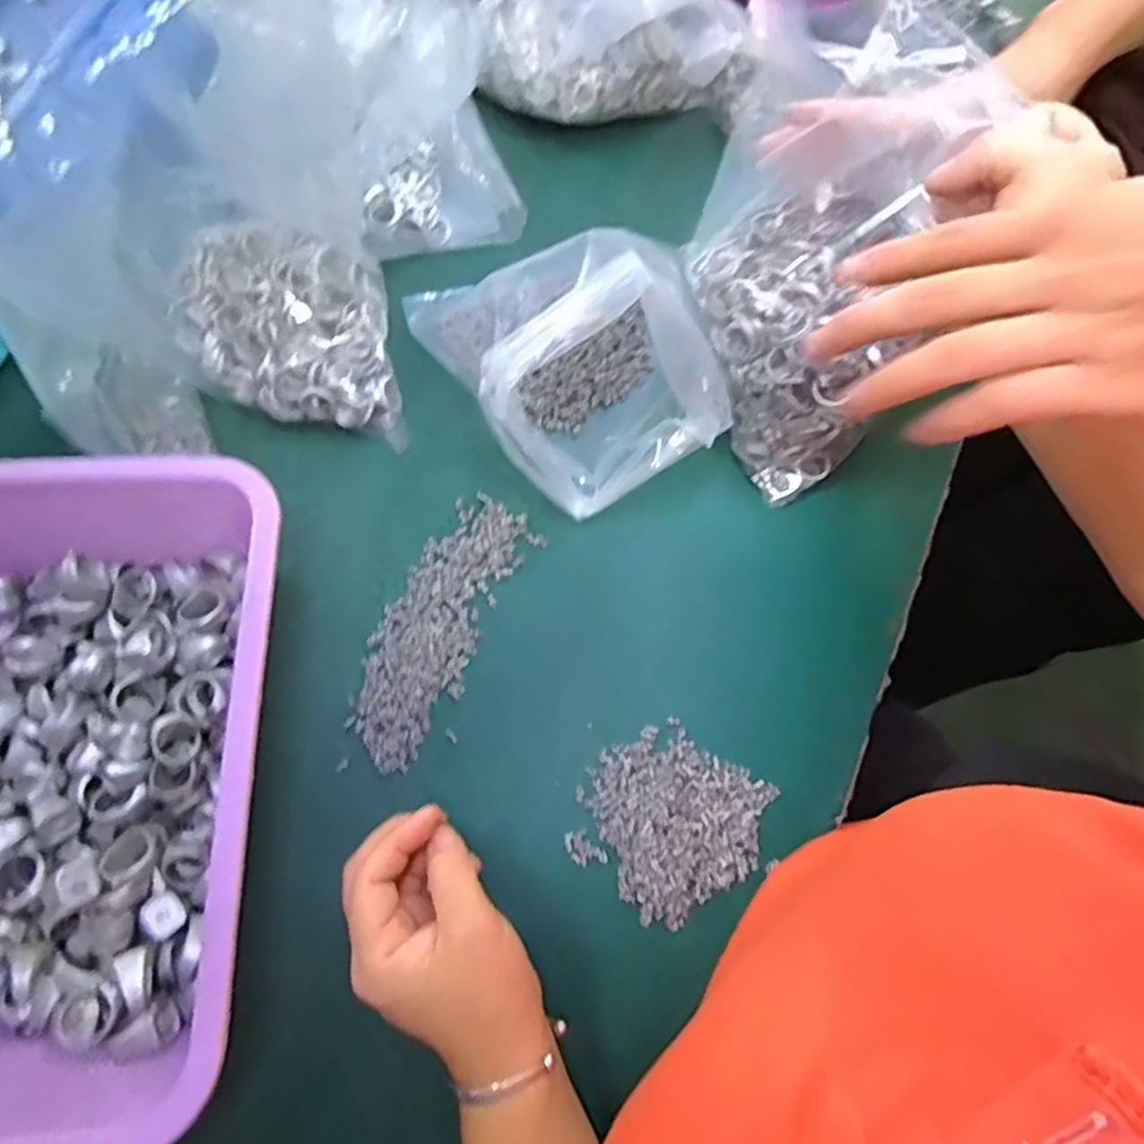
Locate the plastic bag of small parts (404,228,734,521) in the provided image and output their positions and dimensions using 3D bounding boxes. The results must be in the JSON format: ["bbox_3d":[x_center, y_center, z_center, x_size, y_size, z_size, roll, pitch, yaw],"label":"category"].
[{"bbox_3d":[0.013,-0.101,0.394,0.121,0.138,0.111,-36,75,-12],"label":"plastic bag of small parts"}]

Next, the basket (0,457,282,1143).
[{"bbox_3d":[-0.264,0.100,0.344,0.232,0.089,0.299,-1,71,-1],"label":"basket"}]

